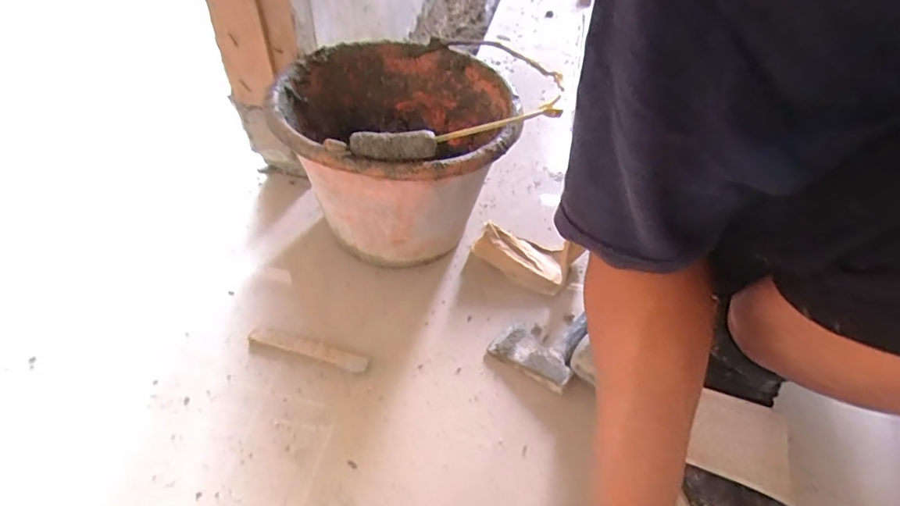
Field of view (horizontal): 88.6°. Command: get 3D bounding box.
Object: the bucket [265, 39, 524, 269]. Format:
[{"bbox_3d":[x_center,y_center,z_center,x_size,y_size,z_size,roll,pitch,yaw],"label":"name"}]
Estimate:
[{"bbox_3d":[-0.064,-0.113,0.579,0.257,0.222,0.264,2,47,-2],"label":"bucket"}]

